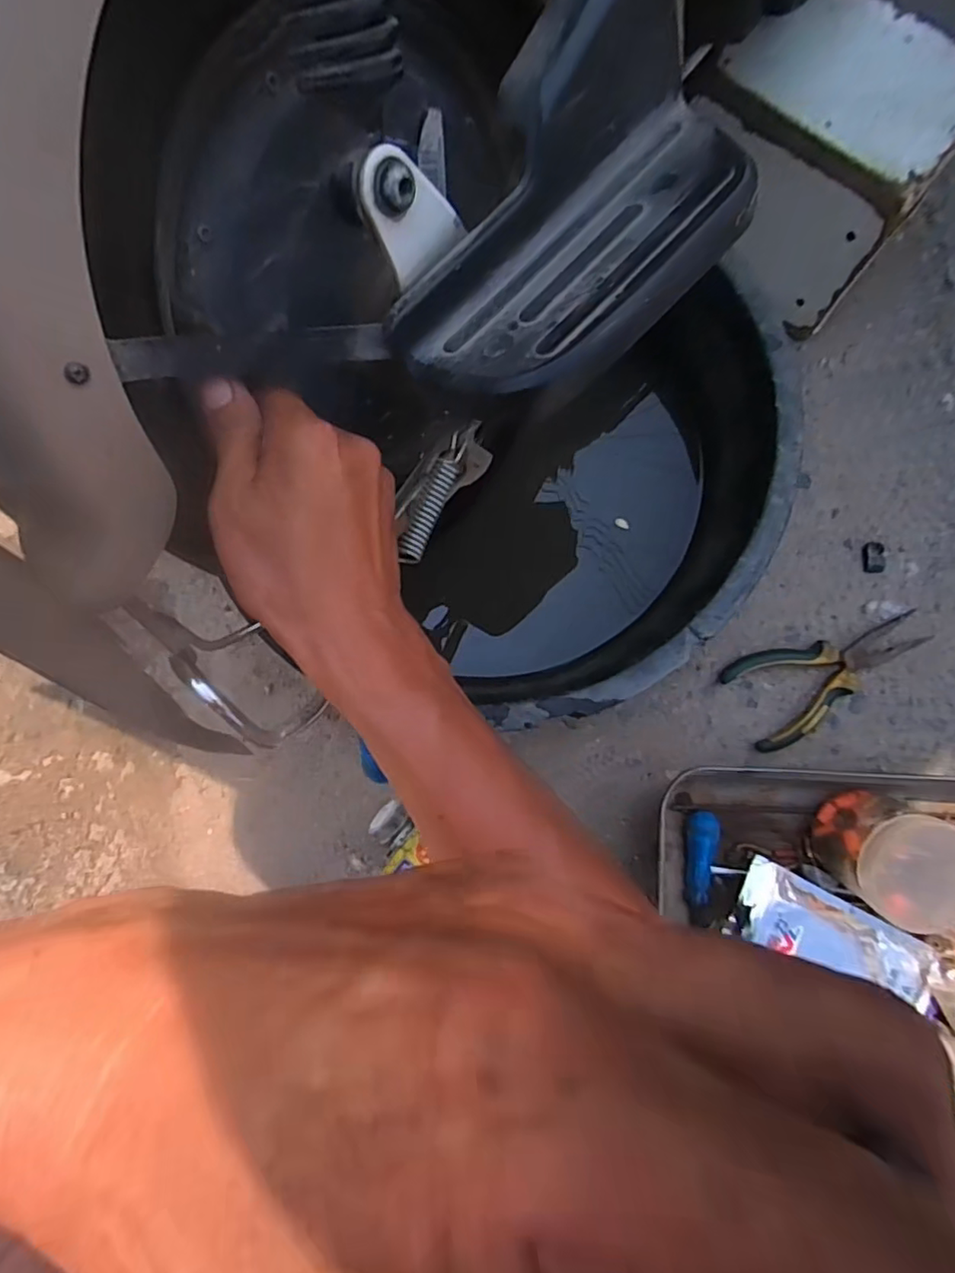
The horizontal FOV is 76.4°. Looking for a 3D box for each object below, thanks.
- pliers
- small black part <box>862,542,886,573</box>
[{"bbox_3d":[0.324,0.035,0.554,0.181,0.020,0.084,-20,79,-5],"label":"pliers"},{"bbox_3d":[0.377,-0.076,0.577,0.019,0.005,0.031,8,78,1],"label":"small black part"}]

